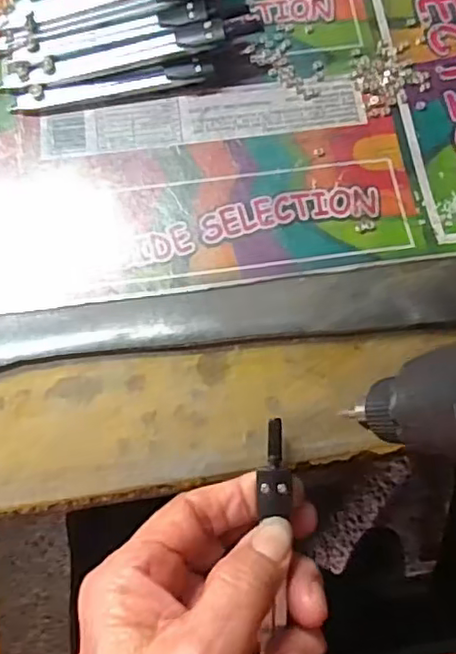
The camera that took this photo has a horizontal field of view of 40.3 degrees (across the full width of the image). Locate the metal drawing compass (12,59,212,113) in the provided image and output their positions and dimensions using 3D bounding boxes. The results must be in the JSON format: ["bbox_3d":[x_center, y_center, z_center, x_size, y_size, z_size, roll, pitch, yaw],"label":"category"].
[{"bbox_3d":[-0.056,-0.116,0.299,0.095,0.006,0.009,-10,72,-2],"label":"metal drawing compass"}]

